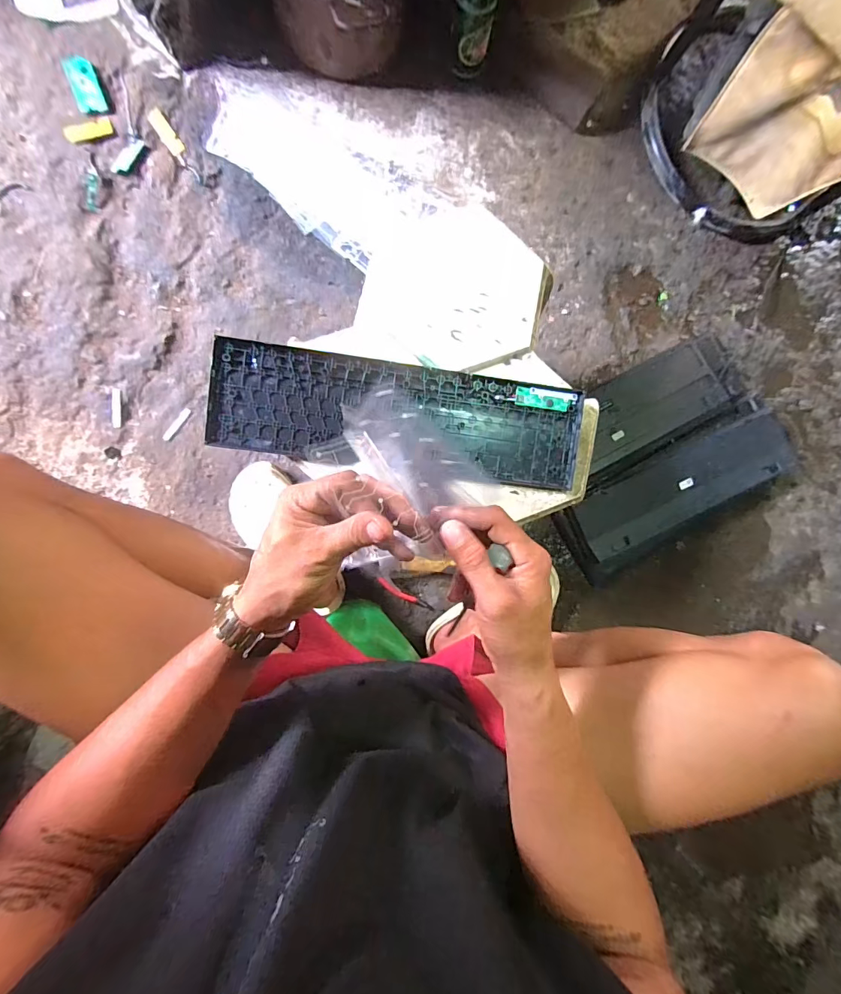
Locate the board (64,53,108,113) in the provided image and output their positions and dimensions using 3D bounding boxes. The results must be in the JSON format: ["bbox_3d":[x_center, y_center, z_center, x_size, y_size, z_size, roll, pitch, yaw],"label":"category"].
[{"bbox_3d":[-0.537,-0.662,0.674,0.041,0.010,0.084,-19,92,-6],"label":"board"}]

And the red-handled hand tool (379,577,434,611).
[{"bbox_3d":[-0.026,0.175,0.742,0.115,0.023,0.016,33,87,-5],"label":"red-handled hand tool"}]

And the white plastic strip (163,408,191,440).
[{"bbox_3d":[-0.402,-0.120,0.693,0.012,0.005,0.062,36,86,-5],"label":"white plastic strip"}]

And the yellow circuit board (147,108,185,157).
[{"bbox_3d":[-0.425,-0.607,0.701,0.026,0.010,0.074,-36,94,-5],"label":"yellow circuit board"}]

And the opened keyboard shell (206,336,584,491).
[{"bbox_3d":[-0.021,-0.095,0.499,0.431,0.012,0.121,7,89,-6],"label":"opened keyboard shell"}]

